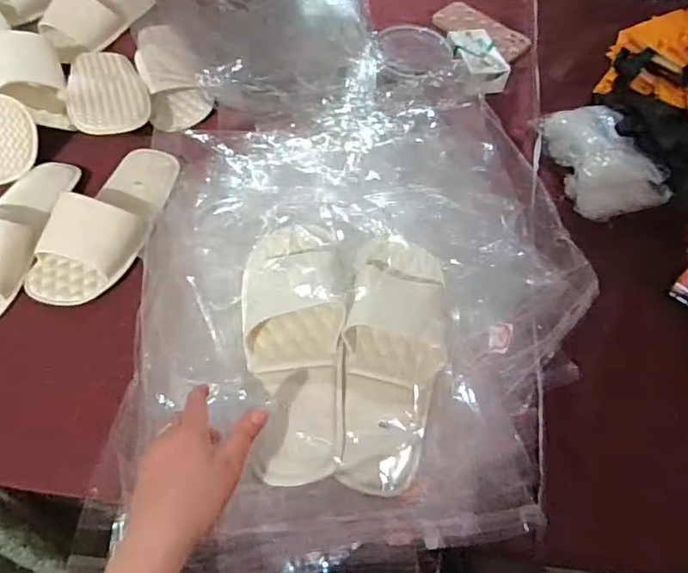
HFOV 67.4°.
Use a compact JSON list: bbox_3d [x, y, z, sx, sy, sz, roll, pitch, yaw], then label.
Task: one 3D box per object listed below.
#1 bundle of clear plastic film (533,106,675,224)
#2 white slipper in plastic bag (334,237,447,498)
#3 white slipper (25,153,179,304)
[{"bbox_3d":[0.355,-0.179,0.707,0.128,0.036,0.183,-12,62,-5],"label":"bundle of clear plastic film"},{"bbox_3d":[0.050,0.068,0.533,0.102,0.042,0.266,7,62,6],"label":"white slipper in plastic bag"},{"bbox_3d":[-0.281,-0.083,0.619,0.101,0.046,0.234,17,64,11],"label":"white slipper"}]

